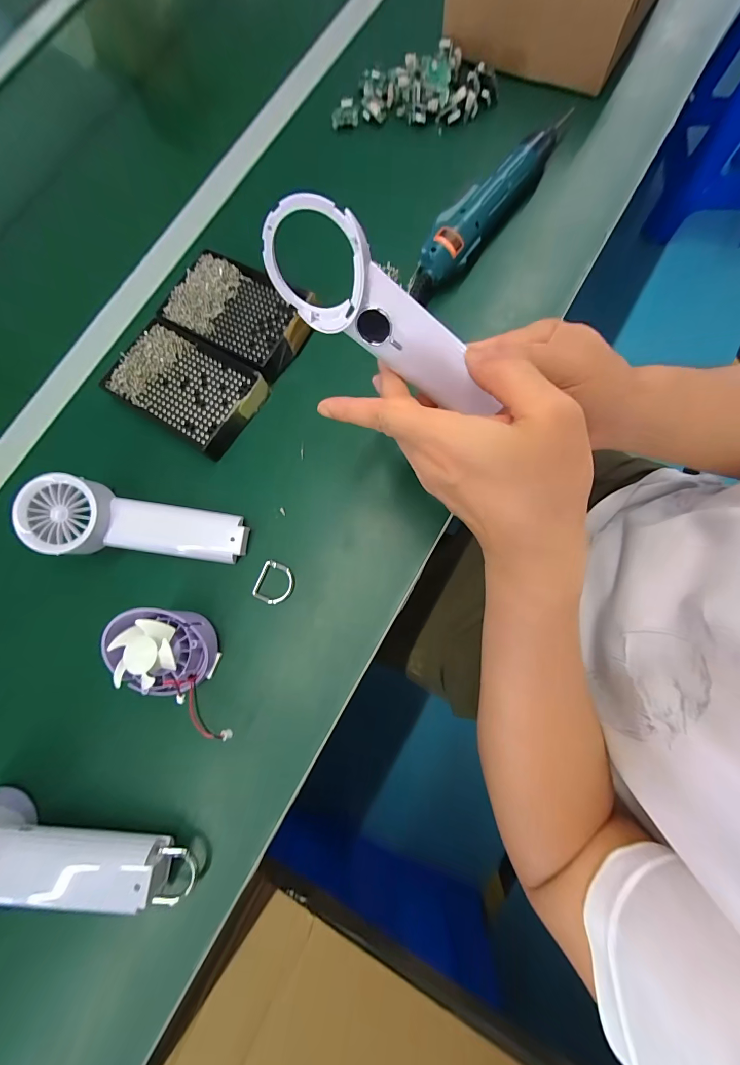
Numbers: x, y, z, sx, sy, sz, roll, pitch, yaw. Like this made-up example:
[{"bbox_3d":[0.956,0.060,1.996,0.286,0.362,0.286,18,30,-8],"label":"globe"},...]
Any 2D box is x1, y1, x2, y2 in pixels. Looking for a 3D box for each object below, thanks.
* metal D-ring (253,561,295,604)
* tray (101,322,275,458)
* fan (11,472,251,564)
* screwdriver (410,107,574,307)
[{"bbox_3d":[-0.080,0.043,0.303,0.031,0.004,0.034,22,81,10],"label":"metal D-ring"},{"bbox_3d":[-0.175,-0.140,0.337,0.138,0.022,0.085,30,82,11],"label":"tray"},{"bbox_3d":[-0.191,-0.006,0.296,0.169,0.046,0.063,8,81,4],"label":"fan"},{"bbox_3d":[0.111,-0.315,0.347,0.038,0.034,0.223,36,83,12],"label":"screwdriver"}]

